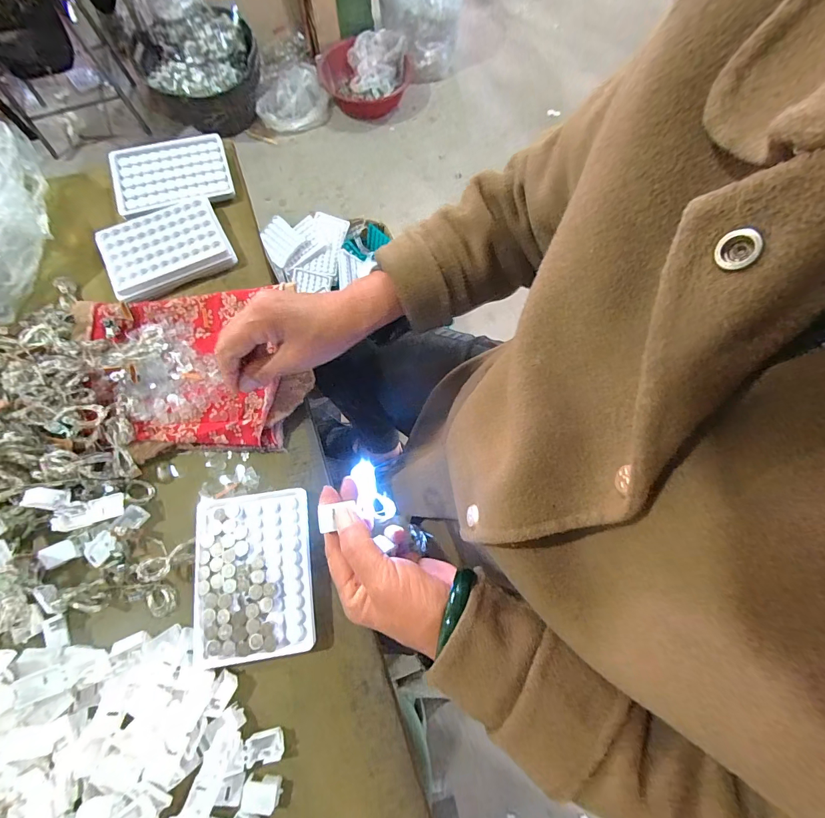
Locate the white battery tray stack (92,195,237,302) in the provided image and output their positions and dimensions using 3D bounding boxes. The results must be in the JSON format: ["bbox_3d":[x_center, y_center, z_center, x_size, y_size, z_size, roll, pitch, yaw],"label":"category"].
[{"bbox_3d":[-0.276,-0.182,0.420,0.127,0.018,0.095,-25,74,-11],"label":"white battery tray stack"}]

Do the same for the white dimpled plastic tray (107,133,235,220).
[{"bbox_3d":[-0.288,-0.279,0.447,0.130,0.012,0.099,-17,73,-8],"label":"white dimpled plastic tray"}]

